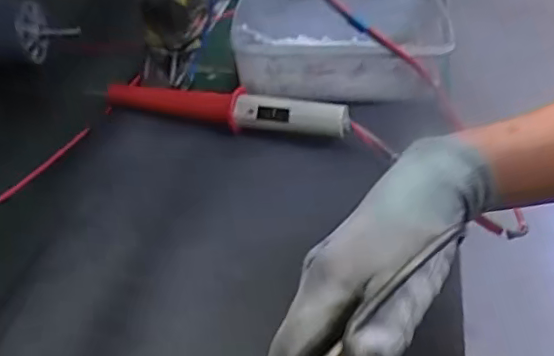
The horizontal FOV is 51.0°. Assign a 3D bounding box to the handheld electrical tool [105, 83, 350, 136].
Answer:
[{"bbox_3d":[-0.059,-0.070,0.570,0.262,0.039,0.030,15,45,20],"label":"handheld electrical tool"}]

